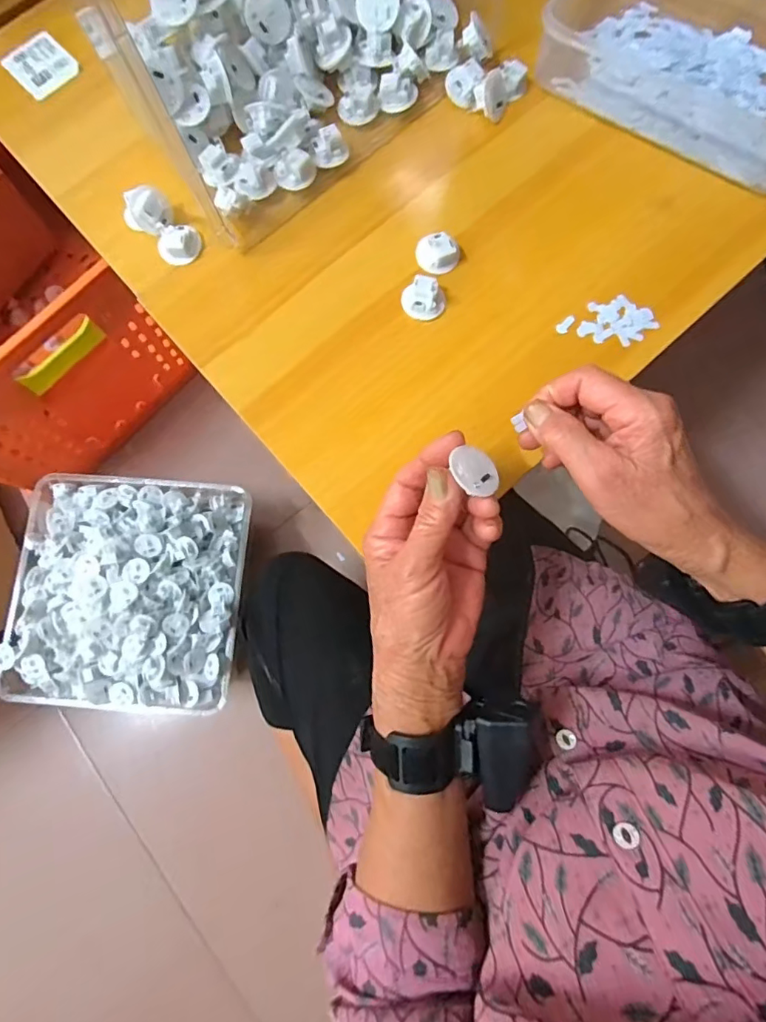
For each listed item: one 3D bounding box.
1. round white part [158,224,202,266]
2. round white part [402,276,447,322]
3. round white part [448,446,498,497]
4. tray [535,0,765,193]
[{"bbox_3d":[-0.158,-0.208,0.407,0.032,0.013,0.026,-17,79,-3],"label":"round white part"},{"bbox_3d":[0.031,-0.159,0.392,0.029,0.016,0.029,0,78,0],"label":"round white part"},{"bbox_3d":[0.053,-0.023,0.302,0.025,0.010,0.028,-20,78,-24],"label":"round white part"},{"bbox_3d":[0.262,-0.374,0.420,0.239,0.051,0.166,33,80,7],"label":"tray"}]

